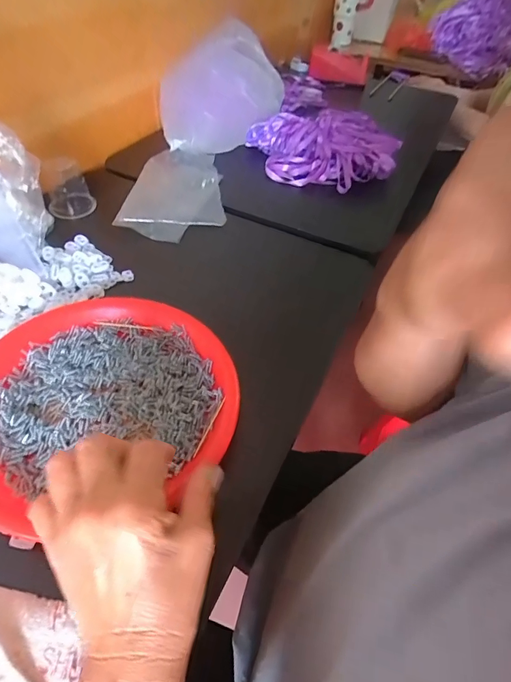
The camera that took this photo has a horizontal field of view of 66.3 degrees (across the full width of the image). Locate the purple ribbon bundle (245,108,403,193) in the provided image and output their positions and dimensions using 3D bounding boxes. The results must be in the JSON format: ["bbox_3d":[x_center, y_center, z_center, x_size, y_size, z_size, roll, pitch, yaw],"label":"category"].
[{"bbox_3d":[0.128,-0.343,0.689,0.238,0.065,0.195,-11,50,-14],"label":"purple ribbon bundle"}]

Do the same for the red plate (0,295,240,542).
[{"bbox_3d":[-0.137,0.043,0.352,0.228,0.021,0.210,-10,50,-13],"label":"red plate"}]

